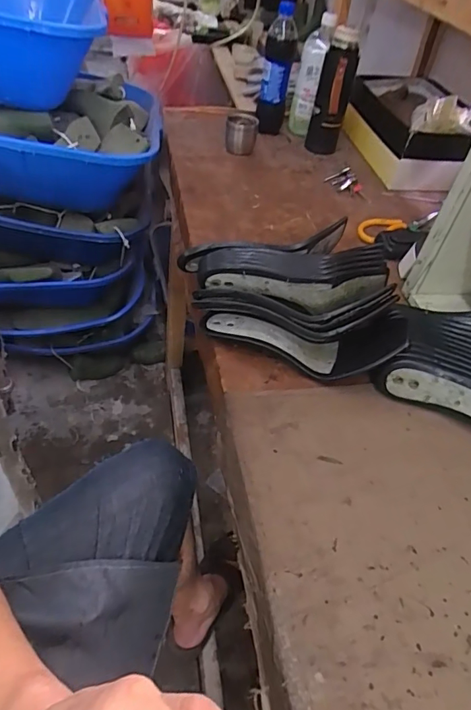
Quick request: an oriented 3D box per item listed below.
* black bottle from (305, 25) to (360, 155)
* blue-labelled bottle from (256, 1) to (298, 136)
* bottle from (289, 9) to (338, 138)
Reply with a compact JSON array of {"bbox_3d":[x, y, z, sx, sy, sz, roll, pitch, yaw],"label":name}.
[{"bbox_3d":[0.193,-0.516,0.930,0.067,0.212,0.068,14,47,6],"label":"black bottle"},{"bbox_3d":[0.084,-0.581,0.964,0.058,0.234,0.072,11,47,3],"label":"blue-labelled bottle"},{"bbox_3d":[0.157,-0.582,0.991,0.059,0.214,0.067,10,47,2],"label":"bottle"}]

